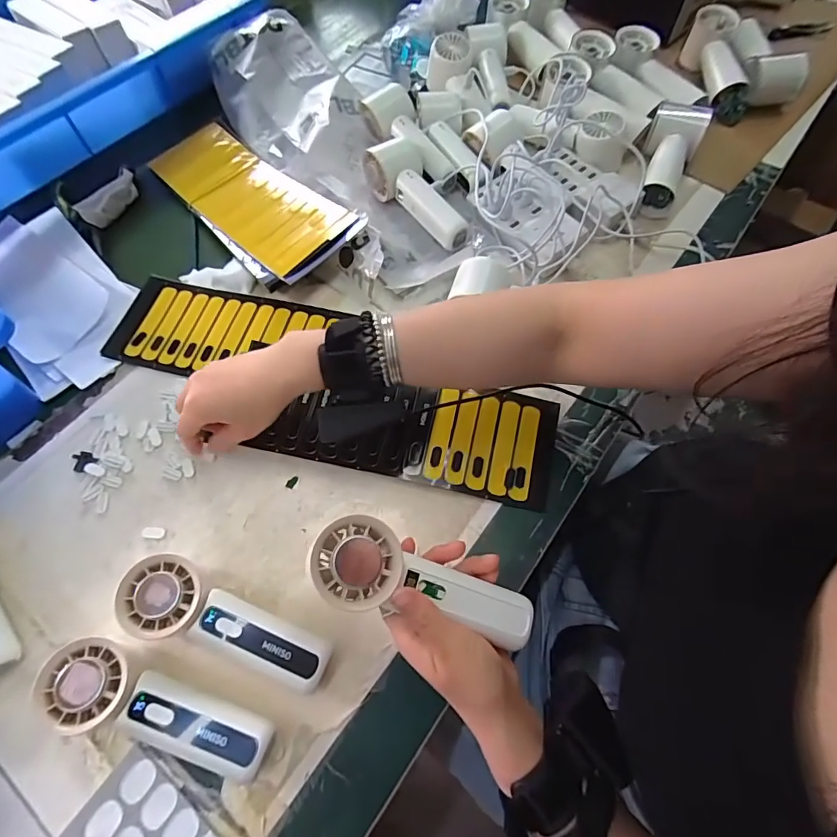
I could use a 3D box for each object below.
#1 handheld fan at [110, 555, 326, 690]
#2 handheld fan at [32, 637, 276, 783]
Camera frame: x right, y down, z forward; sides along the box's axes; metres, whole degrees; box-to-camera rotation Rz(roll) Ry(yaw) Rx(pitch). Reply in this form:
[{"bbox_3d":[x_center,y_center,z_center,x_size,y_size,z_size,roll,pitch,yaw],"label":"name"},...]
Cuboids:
[{"bbox_3d":[-0.135,0.147,0.348,0.151,0.054,0.054,16,66,9],"label":"handheld fan"},{"bbox_3d":[-0.172,0.197,0.324,0.151,0.054,0.052,19,66,10],"label":"handheld fan"}]

